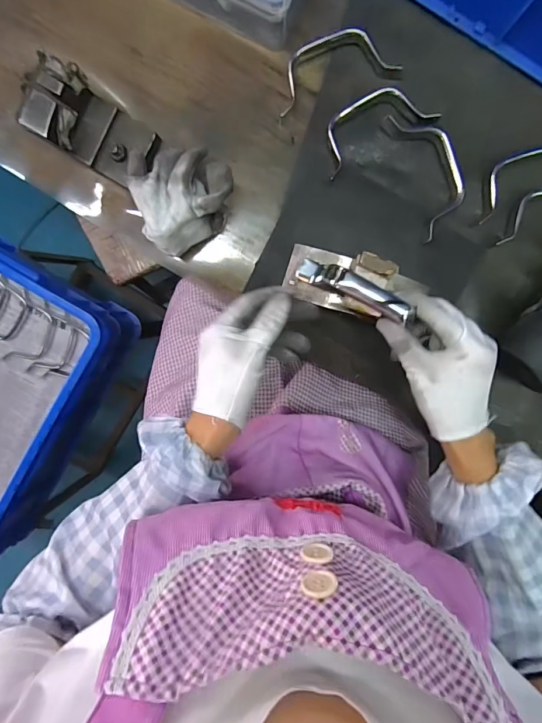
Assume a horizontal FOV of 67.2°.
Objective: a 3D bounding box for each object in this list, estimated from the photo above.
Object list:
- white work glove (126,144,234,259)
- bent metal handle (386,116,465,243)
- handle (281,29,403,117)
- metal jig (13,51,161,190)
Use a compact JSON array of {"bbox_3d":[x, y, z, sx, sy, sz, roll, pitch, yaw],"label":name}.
[{"bbox_3d":[-0.086,-0.162,0.402,0.092,0.064,0.082,-34,95,4],"label":"white work glove"},{"bbox_3d":[0.163,-0.191,0.412,0.054,0.025,0.124,-22,96,3],"label":"bent metal handle"},{"bbox_3d":[0.061,-0.291,0.403,0.121,0.021,0.053,-19,96,3],"label":"handle"},{"bbox_3d":[-0.163,-0.218,0.389,0.101,0.076,0.065,28,96,-3],"label":"metal jig"}]

